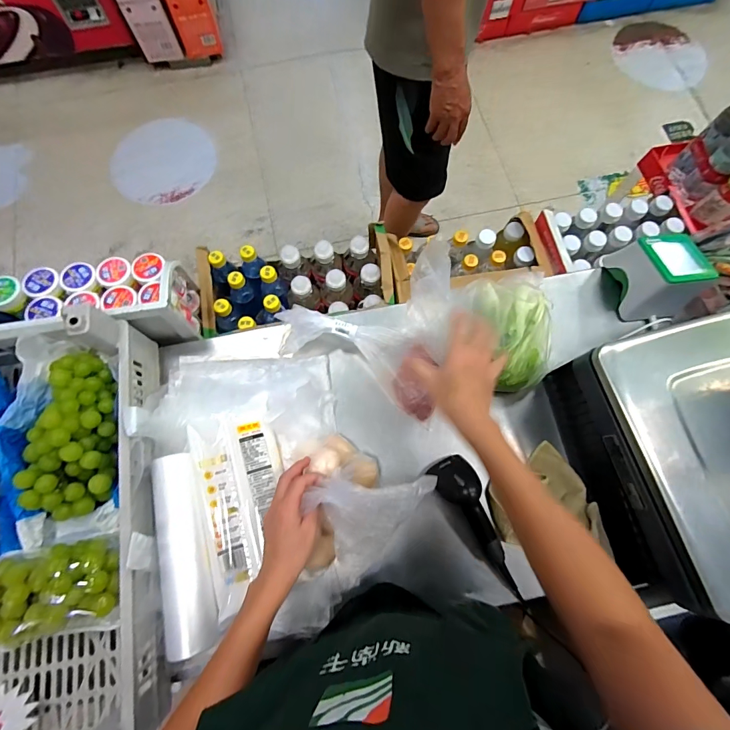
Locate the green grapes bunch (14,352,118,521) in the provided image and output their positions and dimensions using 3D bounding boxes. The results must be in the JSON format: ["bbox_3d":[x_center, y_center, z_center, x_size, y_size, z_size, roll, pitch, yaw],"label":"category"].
[{"bbox_3d":[-0.419,0.097,0.537,0.111,0.075,0.230,5,74,1],"label":"green grapes bunch"}]

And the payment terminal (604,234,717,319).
[{"bbox_3d":[0.501,-0.160,0.654,0.115,0.112,0.136,-15,75,-4],"label":"payment terminal"}]

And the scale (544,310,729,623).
[{"bbox_3d":[0.455,0.108,0.526,0.299,0.178,0.306,-13,75,-4],"label":"scale"}]

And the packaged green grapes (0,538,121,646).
[{"bbox_3d":[-0.398,0.295,0.489,0.178,0.057,0.116,-6,74,-2],"label":"packaged green grapes"}]

